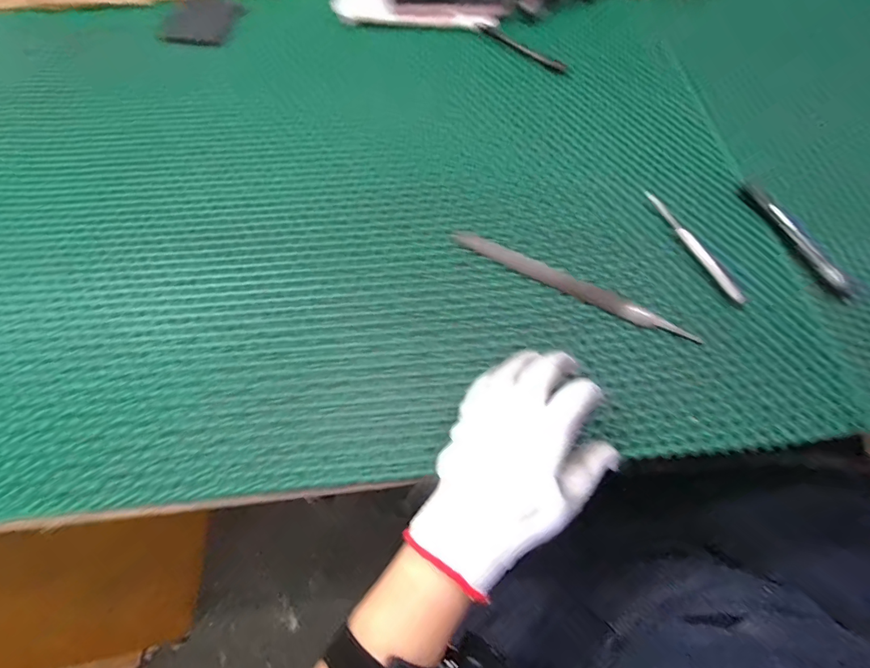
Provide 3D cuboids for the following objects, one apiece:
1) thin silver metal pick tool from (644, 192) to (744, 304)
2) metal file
[{"bbox_3d":[0.257,-0.091,0.445,0.017,0.009,0.148,-23,64,-12],"label":"thin silver metal pick tool"},{"bbox_3d":[0.128,-0.048,0.428,0.238,0.011,0.021,27,65,13],"label":"metal file"}]

